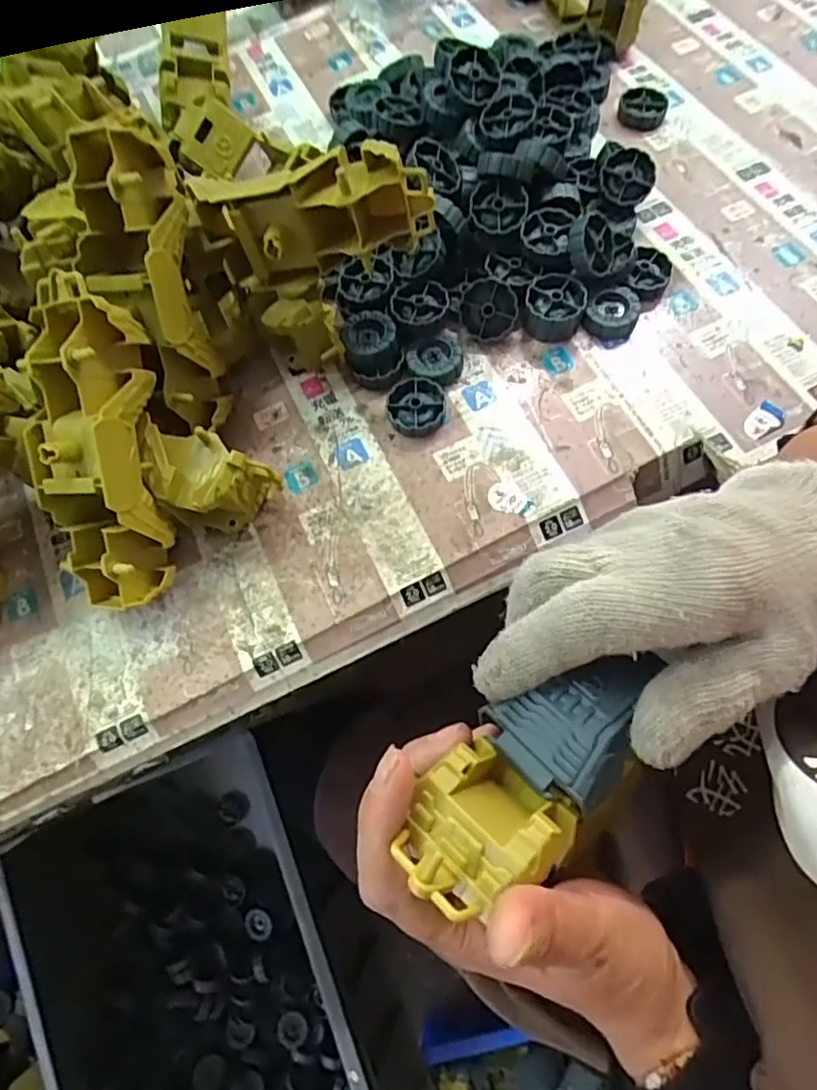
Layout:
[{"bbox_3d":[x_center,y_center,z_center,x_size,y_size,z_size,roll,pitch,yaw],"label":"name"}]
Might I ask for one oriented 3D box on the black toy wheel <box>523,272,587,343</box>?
[{"bbox_3d":[0.099,-0.161,0.412,0.038,0.028,0.033,12,68,7],"label":"black toy wheel"}]

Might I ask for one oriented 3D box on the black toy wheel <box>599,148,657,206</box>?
[{"bbox_3d":[0.159,-0.267,0.440,0.037,0.016,0.036,17,111,7],"label":"black toy wheel"}]

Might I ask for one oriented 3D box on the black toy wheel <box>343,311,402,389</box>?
[{"bbox_3d":[-0.024,-0.134,0.410,0.036,0.023,0.045,-4,67,0],"label":"black toy wheel"}]

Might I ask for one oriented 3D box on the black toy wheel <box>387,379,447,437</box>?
[{"bbox_3d":[0.005,-0.091,0.401,0.038,0.011,0.038,-1,67,2],"label":"black toy wheel"}]

